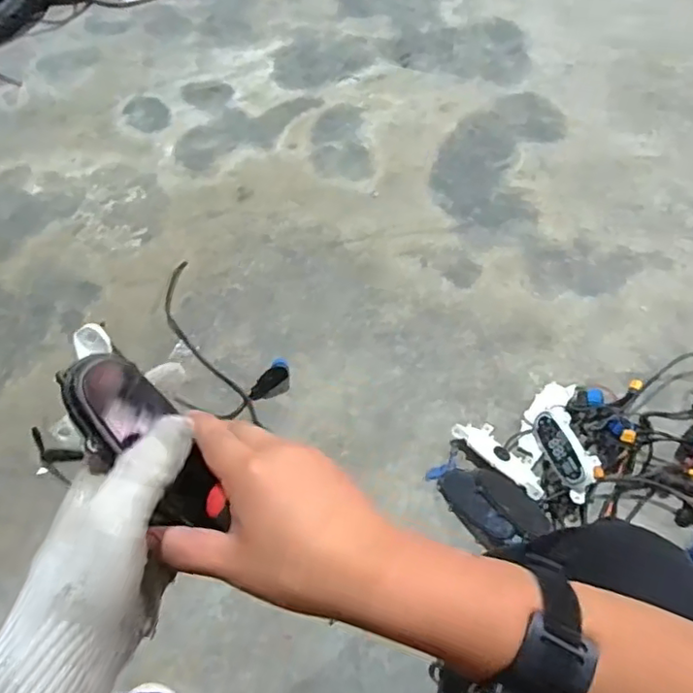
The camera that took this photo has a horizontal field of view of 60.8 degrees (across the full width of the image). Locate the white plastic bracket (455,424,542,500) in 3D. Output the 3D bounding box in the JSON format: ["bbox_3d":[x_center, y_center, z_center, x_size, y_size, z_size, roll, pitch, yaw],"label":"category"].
[{"bbox_3d":[0.241,0.170,0.920,0.161,0.036,0.064,38,69,15],"label":"white plastic bracket"}]

